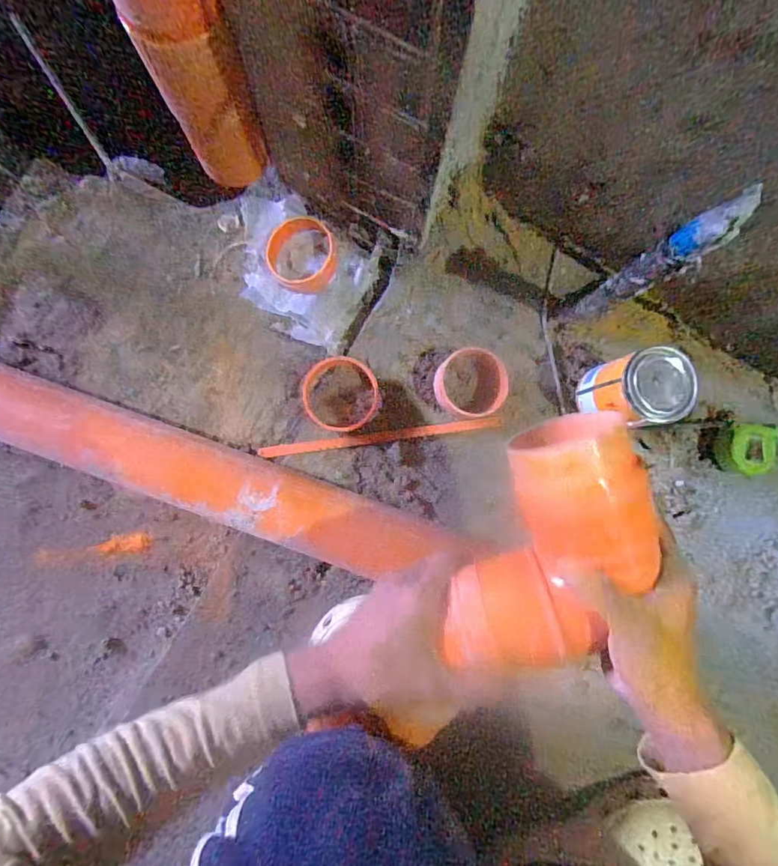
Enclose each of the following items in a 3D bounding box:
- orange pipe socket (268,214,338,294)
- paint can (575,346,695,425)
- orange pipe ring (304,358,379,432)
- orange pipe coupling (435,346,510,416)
[{"bbox_3d":[-0.111,-0.227,0.565,0.085,0.023,0.096,-6,86,-3],"label":"orange pipe socket"},{"bbox_3d":[0.276,-0.048,0.513,0.084,0.107,0.080,0,85,-2],"label":"paint can"},{"bbox_3d":[-0.058,-0.048,0.540,0.088,0.028,0.092,0,85,-2],"label":"orange pipe ring"},{"bbox_3d":[0.100,-0.061,0.551,0.085,0.042,0.082,0,85,-2],"label":"orange pipe coupling"}]

